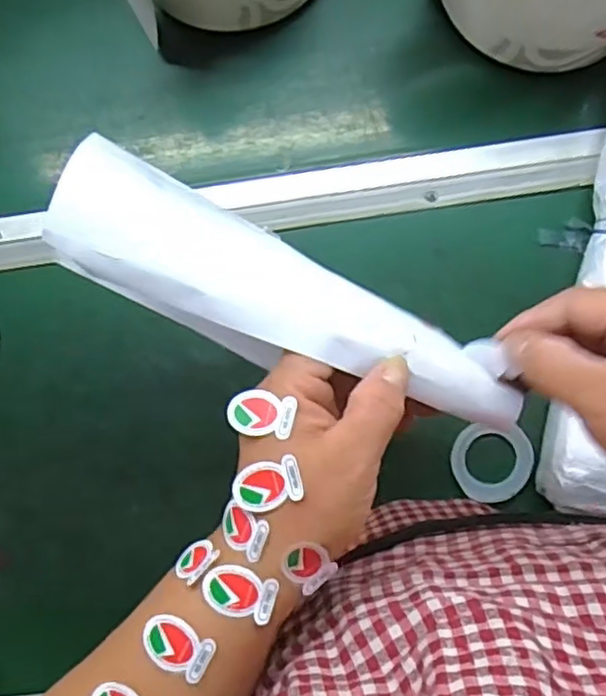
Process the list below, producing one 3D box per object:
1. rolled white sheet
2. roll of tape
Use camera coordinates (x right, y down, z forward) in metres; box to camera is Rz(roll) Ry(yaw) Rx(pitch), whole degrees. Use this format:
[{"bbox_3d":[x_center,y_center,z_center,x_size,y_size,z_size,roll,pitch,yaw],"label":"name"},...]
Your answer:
[{"bbox_3d":[-0.009,-0.023,0.298,0.218,0.054,0.062,25,90,-7],"label":"rolled white sheet"},{"bbox_3d":[0.139,0.084,0.481,0.058,0.013,0.056,0,88,3],"label":"roll of tape"}]

